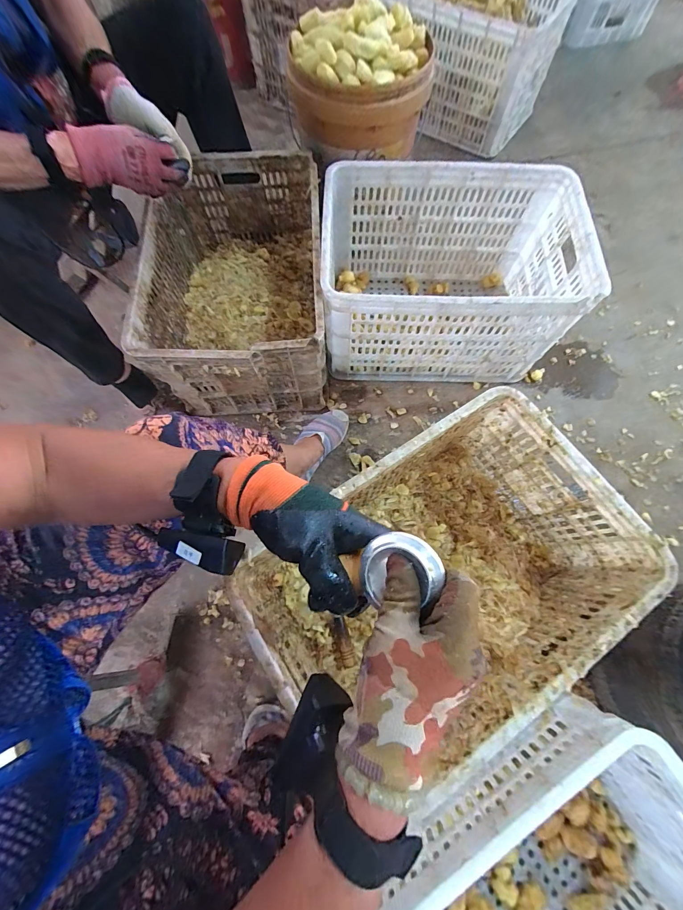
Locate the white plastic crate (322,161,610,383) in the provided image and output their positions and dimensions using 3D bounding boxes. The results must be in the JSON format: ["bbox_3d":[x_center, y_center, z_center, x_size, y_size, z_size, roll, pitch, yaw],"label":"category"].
[{"bbox_3d":[0.227,-0.396,0.786,0.526,0.299,0.361,0,71,-1],"label":"white plastic crate"}]

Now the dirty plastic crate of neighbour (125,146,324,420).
[{"bbox_3d":[-0.220,-0.373,0.760,0.341,0.250,0.519,-2,71,-4],"label":"dirty plastic crate of neighbour"}]

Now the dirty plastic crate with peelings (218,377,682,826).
[{"bbox_3d":[0.148,0.189,0.553,0.511,0.254,0.356,-31,75,-13],"label":"dirty plastic crate with peelings"}]

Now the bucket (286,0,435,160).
[{"bbox_3d":[0.042,-0.812,0.729,0.289,0.151,0.251,-4,71,-5],"label":"bucket"}]

